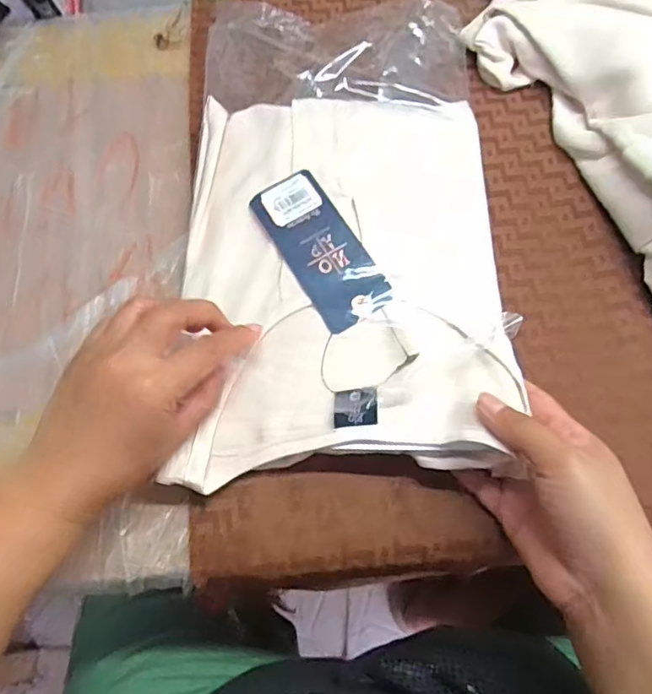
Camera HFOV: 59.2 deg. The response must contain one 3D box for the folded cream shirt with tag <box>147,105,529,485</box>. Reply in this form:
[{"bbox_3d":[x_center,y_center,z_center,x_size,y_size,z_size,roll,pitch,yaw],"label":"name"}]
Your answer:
[{"bbox_3d":[0.010,-0.056,0.376,0.200,0.022,0.271,-2,68,1],"label":"folded cream shirt with tag"}]

